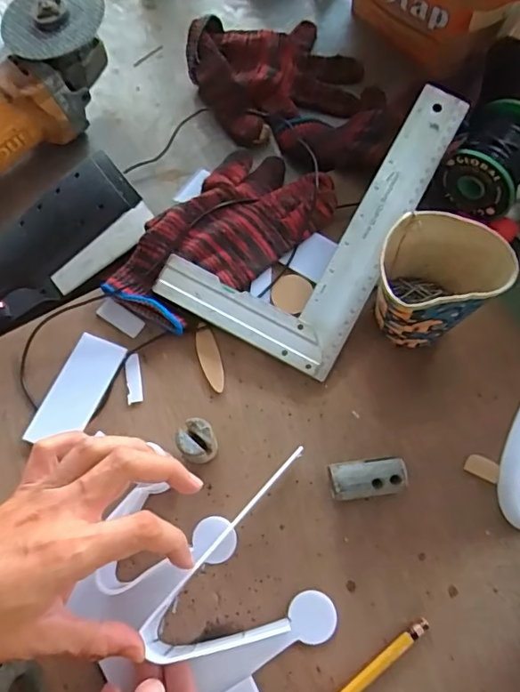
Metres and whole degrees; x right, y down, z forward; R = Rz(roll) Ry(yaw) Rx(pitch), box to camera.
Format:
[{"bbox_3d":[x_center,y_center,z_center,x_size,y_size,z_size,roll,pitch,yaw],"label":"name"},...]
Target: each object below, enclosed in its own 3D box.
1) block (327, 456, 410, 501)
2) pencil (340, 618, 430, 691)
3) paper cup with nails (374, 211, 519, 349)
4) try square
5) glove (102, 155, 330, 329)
[{"bbox_3d":[0.075,0.093,0.359,0.051,0.024,0.024,-8,71,1],"label":"block"},{"bbox_3d":[0.071,0.210,0.329,0.096,0.007,0.009,-37,73,-8],"label":"pencil"},{"bbox_3d":[0.118,-0.042,0.366,0.081,0.096,0.066,-5,72,0],"label":"paper cup with nails"},{"bbox_3d":[0.044,-0.119,0.408,0.148,0.010,0.254,29,84,2],"label":"try square"},{"bbox_3d":[-0.030,-0.093,0.429,0.193,0.031,0.100,-44,74,-10],"label":"glove"}]

